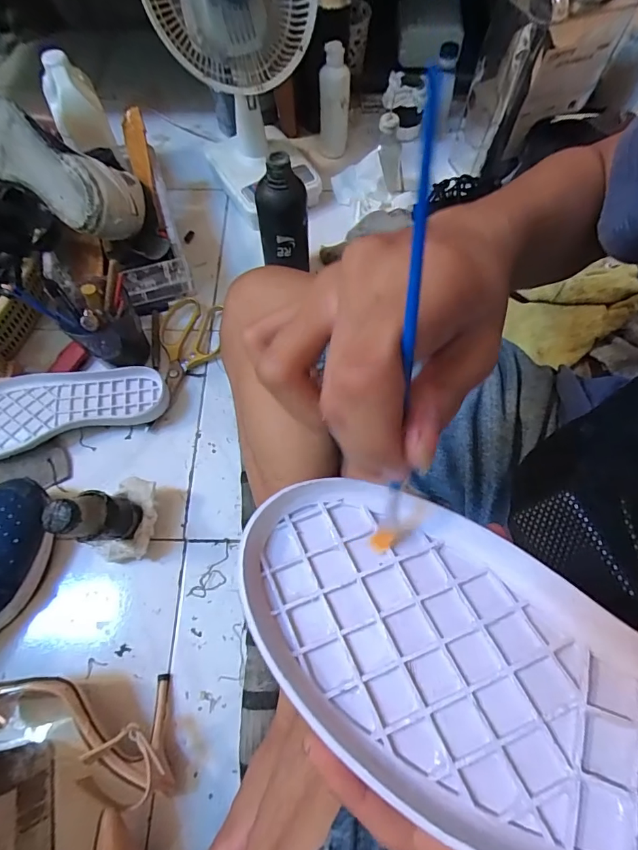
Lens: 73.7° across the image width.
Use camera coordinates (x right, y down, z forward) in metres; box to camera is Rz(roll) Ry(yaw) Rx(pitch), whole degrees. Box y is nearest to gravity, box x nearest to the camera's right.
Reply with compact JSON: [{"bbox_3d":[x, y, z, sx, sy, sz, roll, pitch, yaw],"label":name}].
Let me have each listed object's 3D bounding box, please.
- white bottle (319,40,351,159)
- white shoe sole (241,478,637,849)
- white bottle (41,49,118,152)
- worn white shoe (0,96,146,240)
[{"bbox_3d":[0.026,-0.526,0.695,0.048,0.139,0.040,6,66,2],"label":"white bottle"},{"bbox_3d":[0.090,0.101,0.147,0.271,0.028,0.095,21,67,18],"label":"white shoe sole"},{"bbox_3d":[-0.347,-0.456,0.600,0.068,0.081,0.102,-22,68,-10],"label":"white bottle"},{"bbox_3d":[-0.325,-0.319,0.543,0.229,0.094,0.097,38,30,7],"label":"worn white shoe"}]

